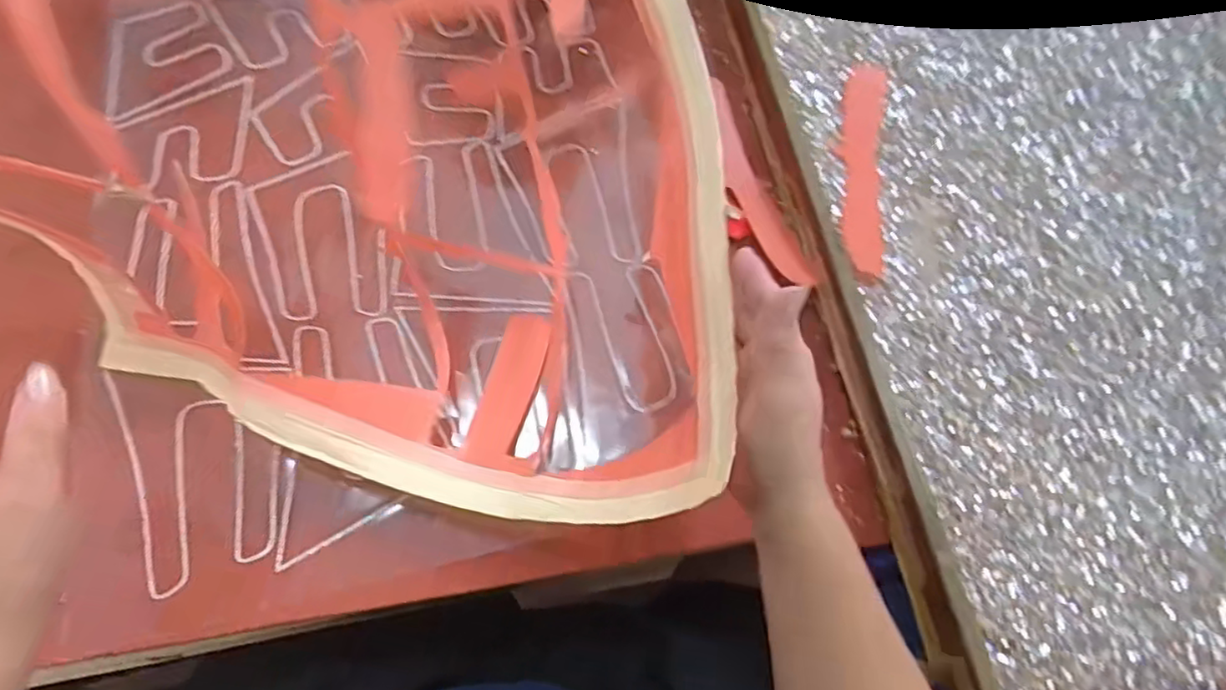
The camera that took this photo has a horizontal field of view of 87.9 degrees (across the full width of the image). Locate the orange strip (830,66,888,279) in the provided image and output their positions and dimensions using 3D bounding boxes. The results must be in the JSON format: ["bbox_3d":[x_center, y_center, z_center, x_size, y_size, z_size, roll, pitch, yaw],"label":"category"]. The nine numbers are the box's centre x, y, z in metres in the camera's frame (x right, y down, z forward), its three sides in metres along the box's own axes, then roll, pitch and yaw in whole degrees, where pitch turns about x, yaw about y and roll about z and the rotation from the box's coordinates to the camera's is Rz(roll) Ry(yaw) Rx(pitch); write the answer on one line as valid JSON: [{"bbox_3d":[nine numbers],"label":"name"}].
[{"bbox_3d":[0.210,-0.154,0.535,0.038,0.006,0.218,8,65,7],"label":"orange strip"}]

